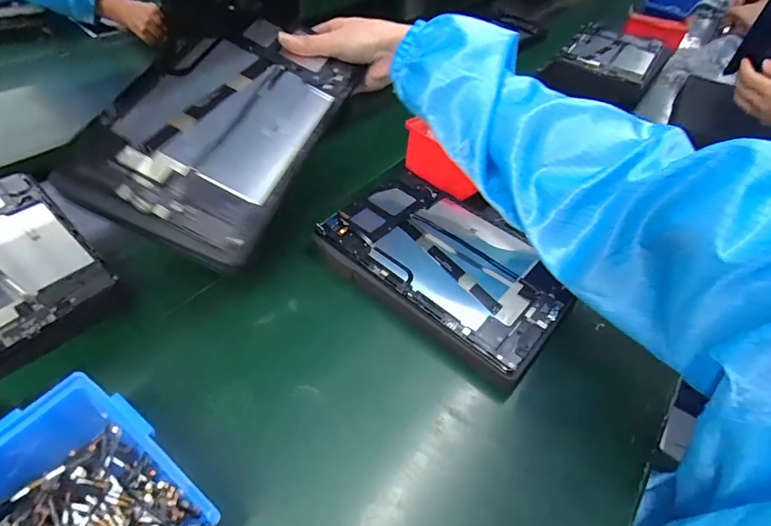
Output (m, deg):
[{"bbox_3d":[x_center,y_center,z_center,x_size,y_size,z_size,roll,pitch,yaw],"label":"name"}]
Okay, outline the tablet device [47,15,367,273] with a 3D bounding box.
[{"bbox_3d":[-0.135,-0.120,0.348,0.148,0.010,0.230,25,64,0],"label":"tablet device"}]

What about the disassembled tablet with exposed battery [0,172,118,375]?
[{"bbox_3d":[-0.374,-0.005,0.392,0.250,0.014,0.155,26,51,19],"label":"disassembled tablet with exposed battery"}]

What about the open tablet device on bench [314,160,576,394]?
[{"bbox_3d":[0.056,-0.004,0.422,0.250,0.027,0.159,34,54,24],"label":"open tablet device on bench"}]

